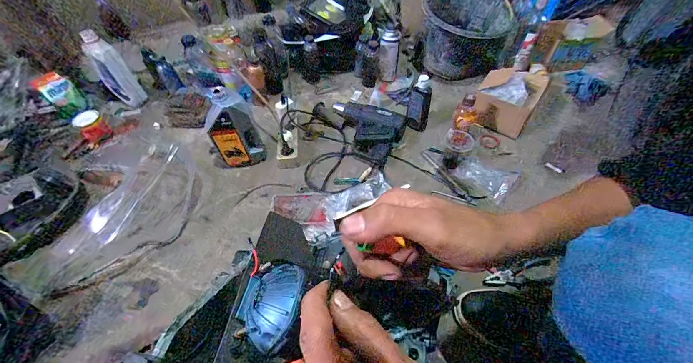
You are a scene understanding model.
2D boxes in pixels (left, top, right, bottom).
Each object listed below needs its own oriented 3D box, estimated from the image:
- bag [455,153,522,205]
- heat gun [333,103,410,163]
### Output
[{"bbox_3d":[0.357,-0.021,0.790,0.138,0.019,0.110,34,61,24],"label":"bag"},{"bbox_3d":[0.050,-0.162,0.878,0.222,0.073,0.114,19,56,15],"label":"heat gun"}]

